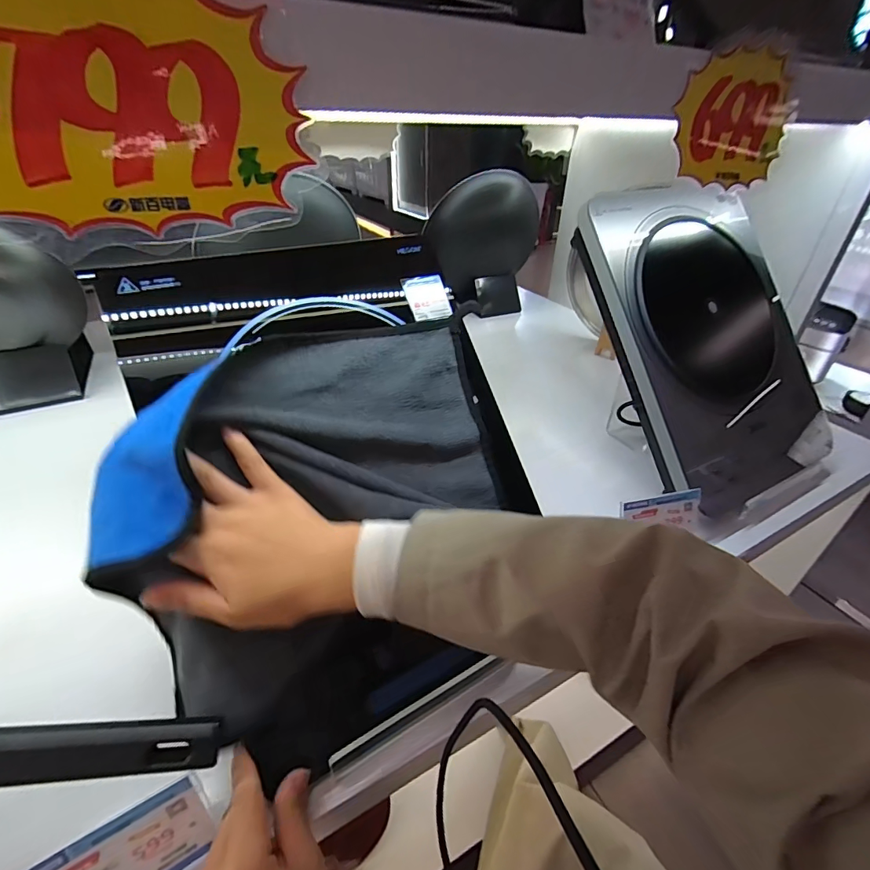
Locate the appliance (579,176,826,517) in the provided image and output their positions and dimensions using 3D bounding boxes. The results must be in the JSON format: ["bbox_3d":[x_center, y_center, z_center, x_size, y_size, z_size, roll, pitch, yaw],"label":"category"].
[{"bbox_3d":[0.377,-0.134,0.589,0.329,0.408,0.050,-19,-1,-23],"label":"appliance"}]

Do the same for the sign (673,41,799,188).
[{"bbox_3d":[0.298,-0.307,0.432,0.166,0.107,0.012,-10,30,-26],"label":"sign"}]

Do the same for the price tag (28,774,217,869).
[{"bbox_3d":[-0.186,0.255,0.263,0.096,0.062,0.007,-19,20,-27],"label":"price tag"}]

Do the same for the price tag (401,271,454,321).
[{"bbox_3d":[-0.007,-0.141,0.447,0.044,0.004,0.050,-17,81,-22],"label":"price tag"}]

